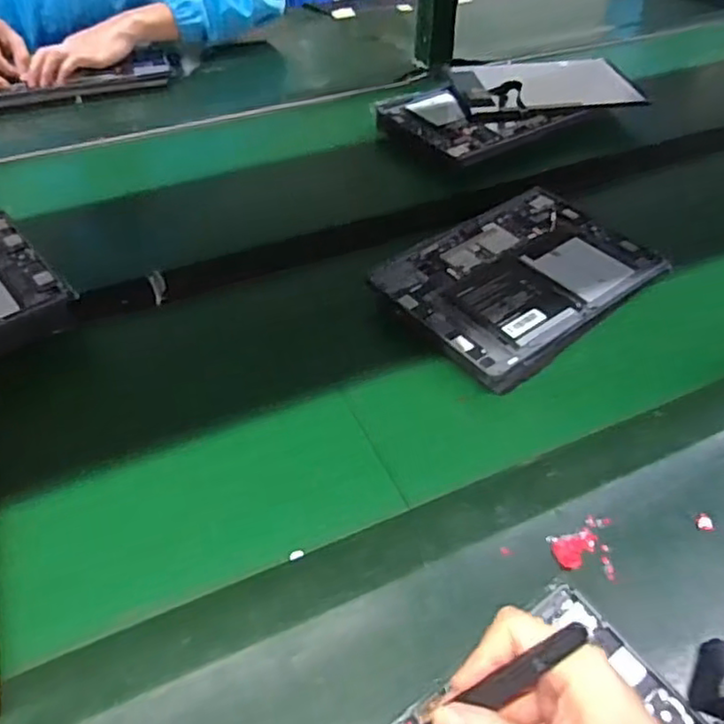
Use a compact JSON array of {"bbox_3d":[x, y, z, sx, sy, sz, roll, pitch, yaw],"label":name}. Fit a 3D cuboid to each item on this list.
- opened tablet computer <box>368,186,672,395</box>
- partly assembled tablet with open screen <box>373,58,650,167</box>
[{"bbox_3d":[0.151,-0.085,0.613,0.252,0.018,0.172,-31,59,-26],"label":"opened tablet computer"},{"bbox_3d":[0.195,-0.358,0.868,0.336,0.026,0.205,-24,52,-17],"label":"partly assembled tablet with open screen"}]

